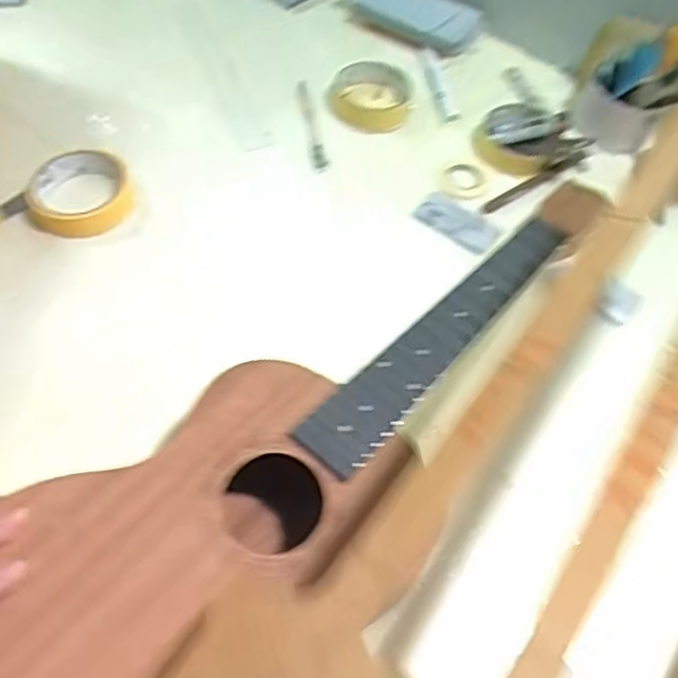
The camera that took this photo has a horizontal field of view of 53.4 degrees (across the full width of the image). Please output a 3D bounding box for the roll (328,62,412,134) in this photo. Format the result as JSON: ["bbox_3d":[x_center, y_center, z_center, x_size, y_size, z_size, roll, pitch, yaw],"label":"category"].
[{"bbox_3d":[0.032,-0.251,0.698,0.085,0.035,0.085,1,57,-2],"label":"roll"}]

